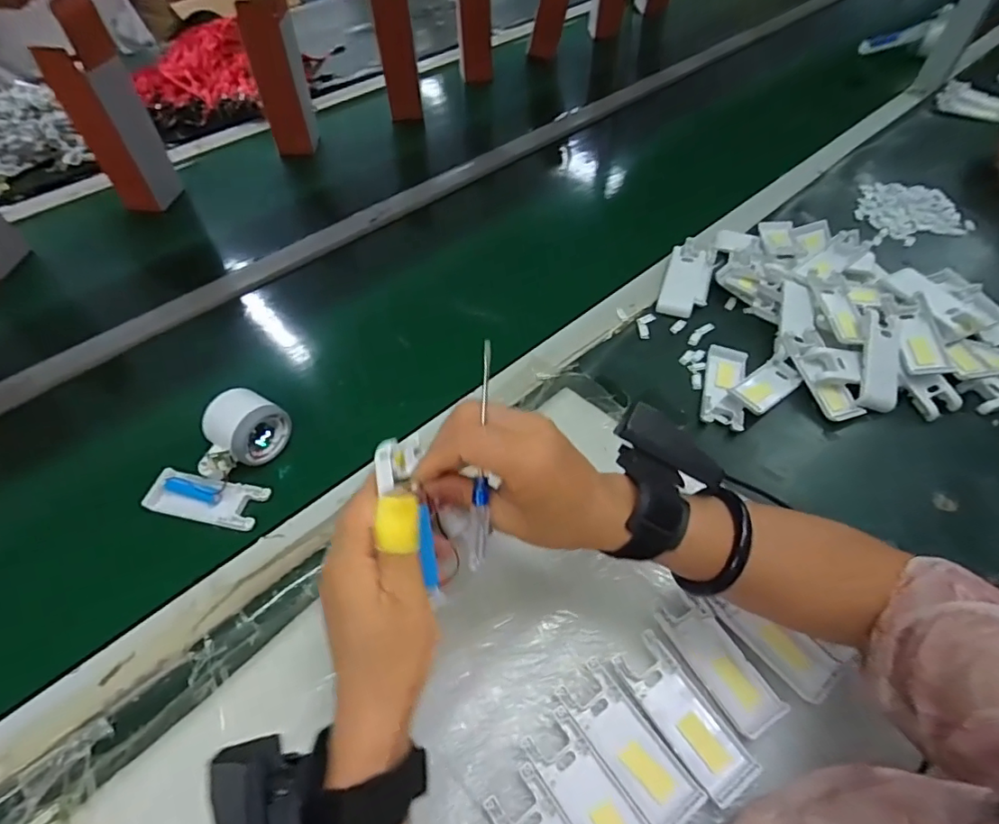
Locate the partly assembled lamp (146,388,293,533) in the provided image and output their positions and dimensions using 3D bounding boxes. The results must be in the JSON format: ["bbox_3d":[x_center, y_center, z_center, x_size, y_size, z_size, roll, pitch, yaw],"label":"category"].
[{"bbox_3d":[-0.253,0.037,0.482,0.101,0.049,0.112,12,55,9],"label":"partly assembled lamp"}]

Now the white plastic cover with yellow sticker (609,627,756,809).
[{"bbox_3d":[0.128,0.208,0.370,0.041,0.006,0.103,-29,59,-19],"label":"white plastic cover with yellow sticker"}]

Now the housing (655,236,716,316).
[{"bbox_3d":[0.228,-0.162,0.644,0.053,0.017,0.124,17,56,12],"label":"housing"}]

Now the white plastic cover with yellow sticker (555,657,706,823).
[{"bbox_3d":[0.088,0.225,0.364,0.039,0.007,0.103,-32,60,-21],"label":"white plastic cover with yellow sticker"}]

